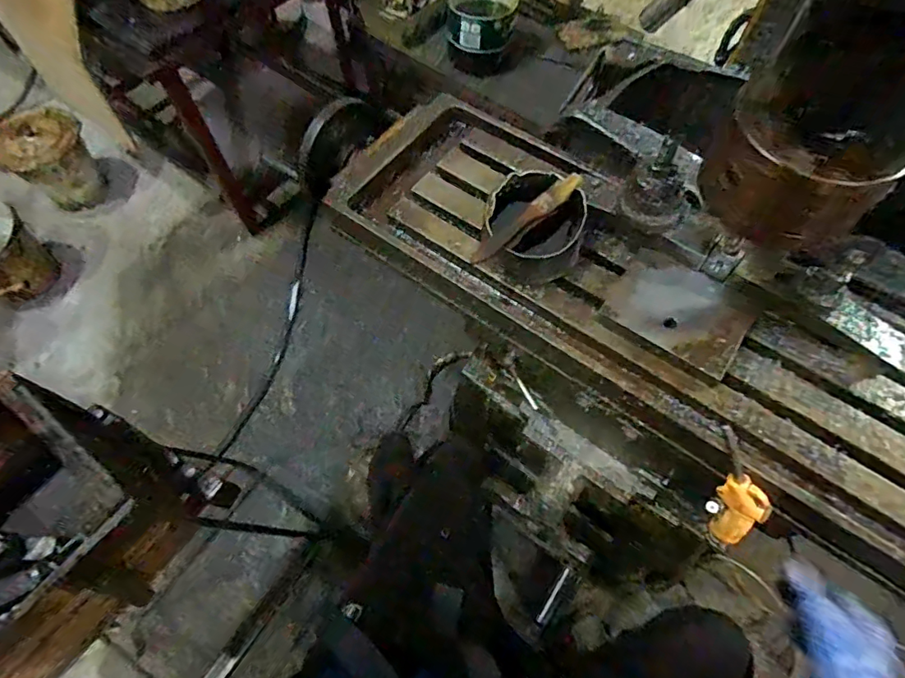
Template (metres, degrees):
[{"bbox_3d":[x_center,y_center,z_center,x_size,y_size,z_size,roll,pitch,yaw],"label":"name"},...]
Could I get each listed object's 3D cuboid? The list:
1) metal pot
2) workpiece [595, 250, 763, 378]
[{"bbox_3d":[0.087,-0.120,0.537,0.101,0.062,0.115,10,64,5],"label":"metal pot"},{"bbox_3d":[0.228,-0.032,0.506,0.129,0.015,0.094,32,68,15],"label":"workpiece"}]

